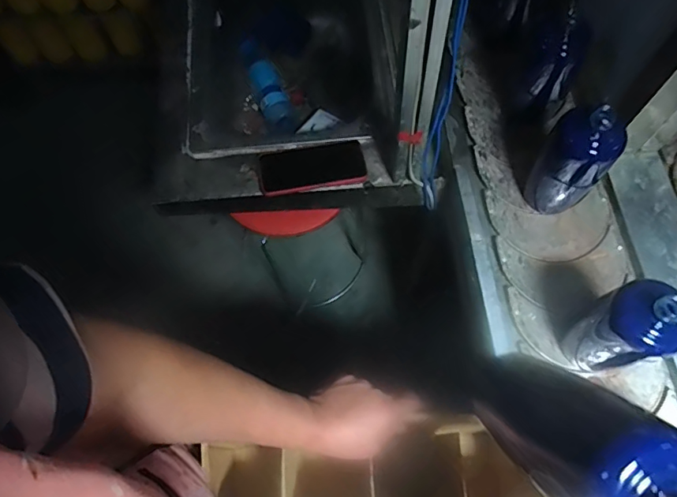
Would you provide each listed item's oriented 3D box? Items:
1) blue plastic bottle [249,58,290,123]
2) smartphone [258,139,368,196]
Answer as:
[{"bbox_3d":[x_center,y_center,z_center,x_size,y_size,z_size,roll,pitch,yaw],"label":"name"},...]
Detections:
[{"bbox_3d":[-0.145,-0.330,1.008,0.062,0.057,0.169,-20,55,-6],"label":"blue plastic bottle"},{"bbox_3d":[-0.043,-0.133,0.781,0.166,0.009,0.081,-9,74,-3],"label":"smartphone"}]

